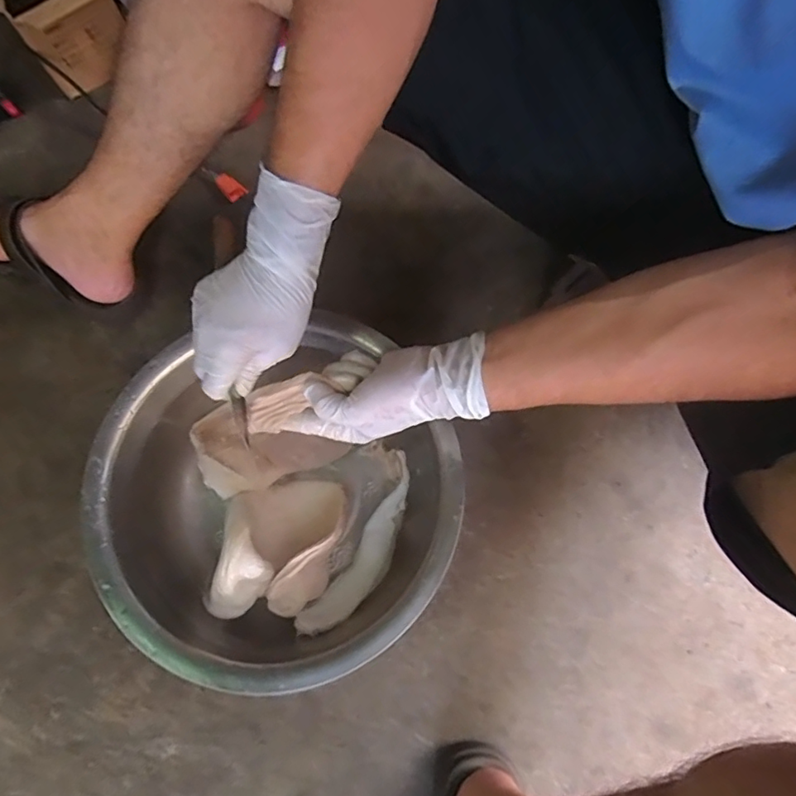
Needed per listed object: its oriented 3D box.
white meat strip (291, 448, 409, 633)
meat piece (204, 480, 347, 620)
[{"bbox_3d":[-0.028,0.145,0.508,0.047,0.019,0.185,30,76,11],"label":"white meat strip"},{"bbox_3d":[-0.113,0.140,0.500,0.122,0.054,0.133,-1,73,2],"label":"meat piece"}]

